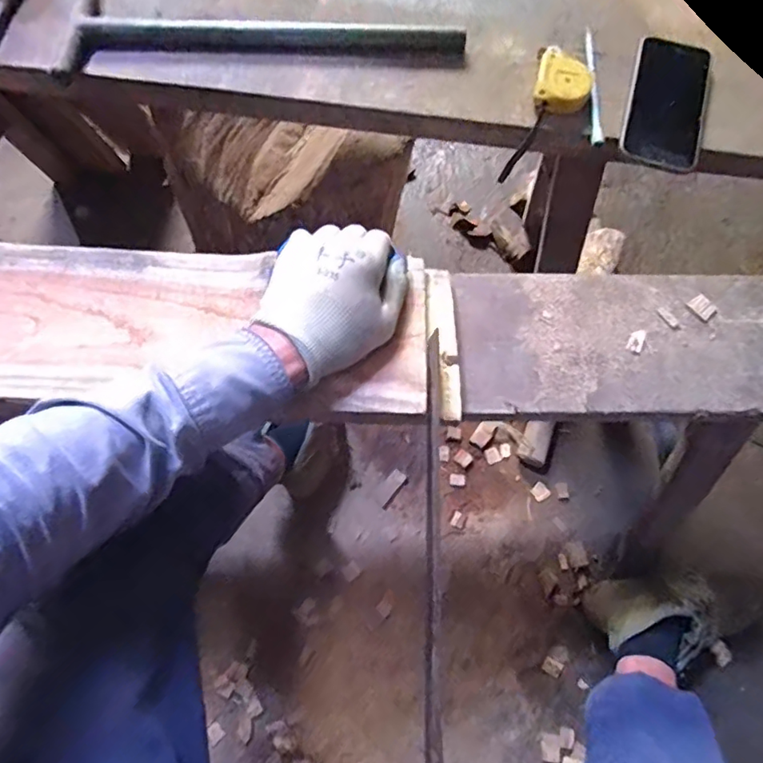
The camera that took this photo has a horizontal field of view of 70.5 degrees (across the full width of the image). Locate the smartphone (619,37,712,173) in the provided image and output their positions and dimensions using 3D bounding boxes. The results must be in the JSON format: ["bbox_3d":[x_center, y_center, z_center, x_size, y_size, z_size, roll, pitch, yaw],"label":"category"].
[{"bbox_3d":[0.290,-0.285,0.549,0.074,0.008,0.156,15,73,9],"label":"smartphone"}]

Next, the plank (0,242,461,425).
[{"bbox_3d":[-0.265,-0.043,0.427,0.641,0.033,0.141,3,68,0],"label":"plank"}]

